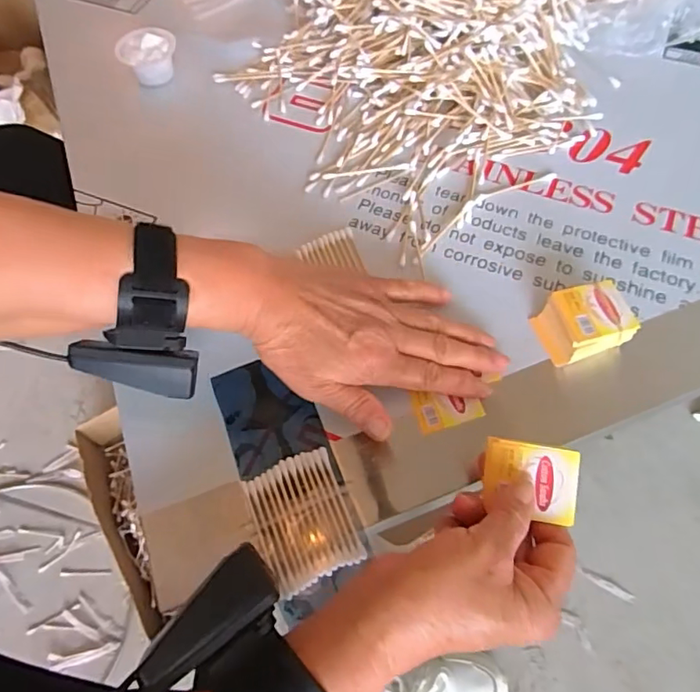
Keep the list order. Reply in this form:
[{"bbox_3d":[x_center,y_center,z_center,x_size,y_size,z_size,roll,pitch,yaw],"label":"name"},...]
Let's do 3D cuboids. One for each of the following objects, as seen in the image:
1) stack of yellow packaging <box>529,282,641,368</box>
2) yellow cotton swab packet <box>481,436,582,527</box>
[{"bbox_3d":[0.157,-0.015,0.360,0.054,0.029,0.042,-14,64,-5],"label":"stack of yellow packaging"},{"bbox_3d":[0.101,0.075,0.301,0.050,0.004,0.040,6,79,20],"label":"yellow cotton swab packet"}]

